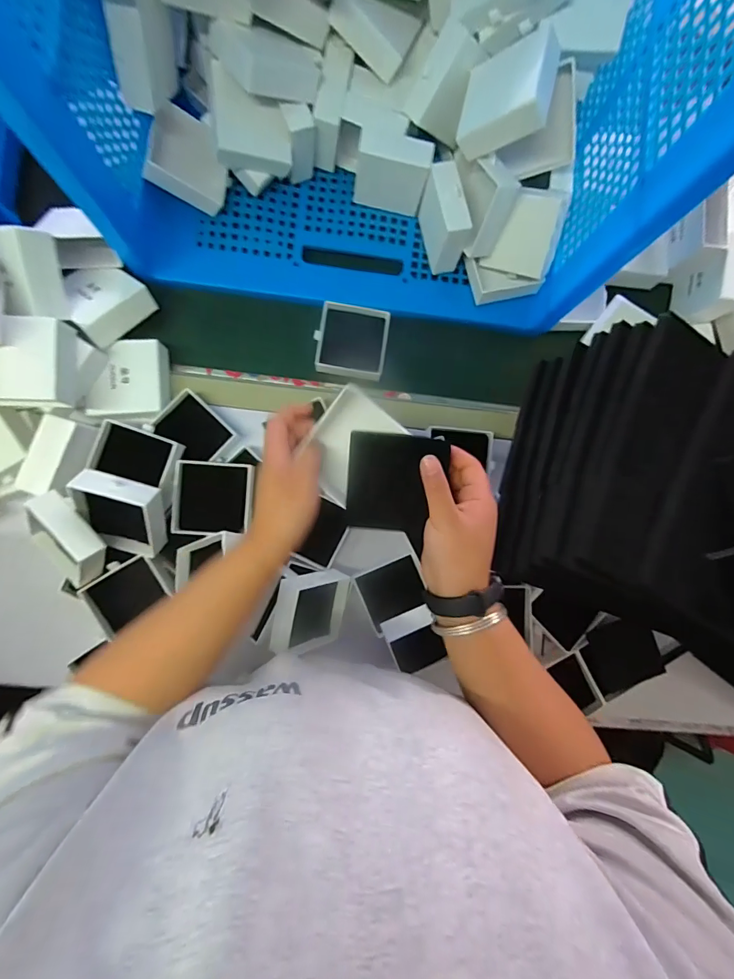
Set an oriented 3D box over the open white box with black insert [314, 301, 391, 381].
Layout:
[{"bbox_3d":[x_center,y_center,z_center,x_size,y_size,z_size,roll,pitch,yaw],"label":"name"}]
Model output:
[{"bbox_3d":[-0.020,-0.202,0.572,0.092,0.017,0.093,9,88,-5],"label":"open white box with black insert"}]

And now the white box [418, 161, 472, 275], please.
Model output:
[{"bbox_3d":[0.099,-0.346,0.543,0.036,0.086,0.091,-14,90,-5],"label":"white box"}]

